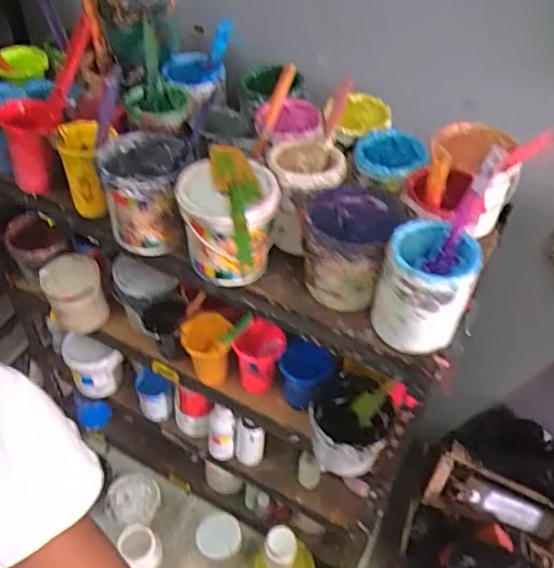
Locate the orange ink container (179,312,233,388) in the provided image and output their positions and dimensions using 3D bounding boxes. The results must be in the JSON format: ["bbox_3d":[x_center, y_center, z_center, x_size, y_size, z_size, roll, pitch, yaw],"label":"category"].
[{"bbox_3d":[-0.124,0.113,1.022,0.081,0.133,0.078,2,47,-3],"label":"orange ink container"}]

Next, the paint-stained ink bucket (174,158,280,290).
[{"bbox_3d":[-0.070,-0.086,0.802,0.130,0.129,0.122,2,47,-2],"label":"paint-stained ink bucket"}]

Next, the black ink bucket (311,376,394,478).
[{"bbox_3d":[0.114,0.227,0.935,0.117,0.123,0.125,2,47,-2],"label":"black ink bucket"}]

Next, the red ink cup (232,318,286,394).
[{"bbox_3d":[-0.032,0.125,0.997,0.079,0.150,0.079,2,47,-2],"label":"red ink cup"}]

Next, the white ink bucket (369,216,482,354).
[{"bbox_3d":[0.179,0.005,0.712,0.102,0.135,0.101,2,47,-2],"label":"white ink bucket"}]

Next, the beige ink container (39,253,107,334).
[{"bbox_3d":[-0.382,0.020,1.111,0.110,0.123,0.088,-12,49,-15],"label":"beige ink container"}]

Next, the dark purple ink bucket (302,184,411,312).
[{"bbox_3d":[0.096,-0.059,0.796,0.121,0.117,0.148,21,49,15],"label":"dark purple ink bucket"}]

